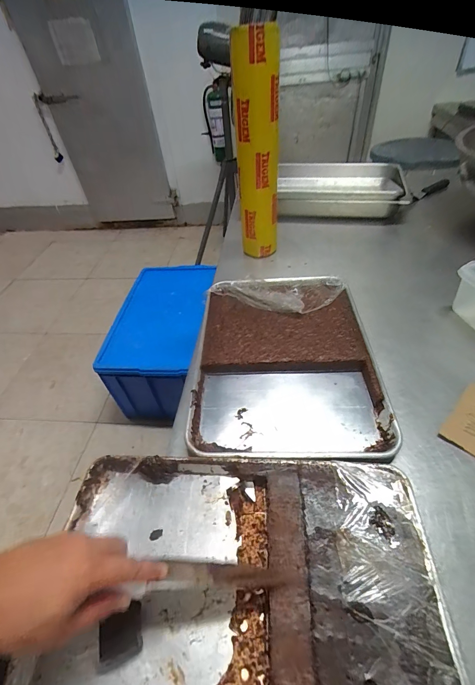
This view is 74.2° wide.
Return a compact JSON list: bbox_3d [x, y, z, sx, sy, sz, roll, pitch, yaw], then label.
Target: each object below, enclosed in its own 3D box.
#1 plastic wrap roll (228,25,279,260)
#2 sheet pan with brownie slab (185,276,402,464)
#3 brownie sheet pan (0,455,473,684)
[{"bbox_3d":[0.048,-0.442,0.763,0.100,0.455,0.086,-2,45,5],"label":"plastic wrap roll"},{"bbox_3d":[0.087,0.013,0.614,0.328,0.036,0.446,-2,45,5],"label":"sheet pan with brownie slab"},{"bbox_3d":[-0.005,0.295,0.349,0.438,0.035,0.326,0,46,7],"label":"brownie sheet pan"}]

